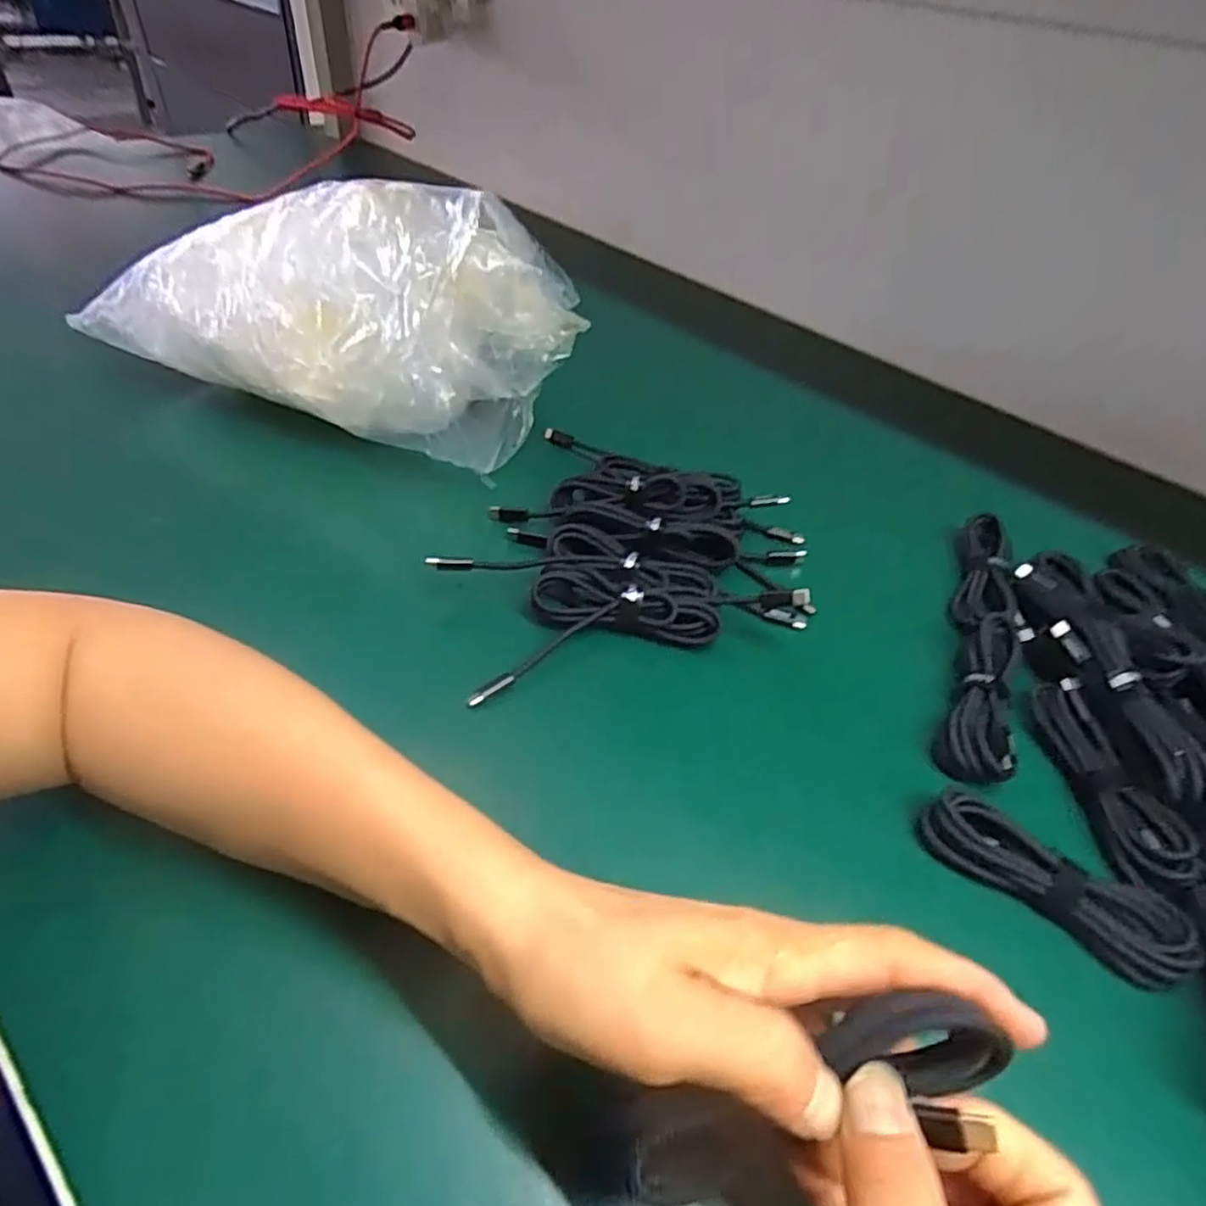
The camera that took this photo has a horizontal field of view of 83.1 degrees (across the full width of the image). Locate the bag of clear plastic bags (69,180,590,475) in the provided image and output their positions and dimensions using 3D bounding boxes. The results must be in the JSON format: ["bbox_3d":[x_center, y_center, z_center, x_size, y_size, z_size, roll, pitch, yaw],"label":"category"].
[{"bbox_3d":[-0.190,-0.207,0.480,0.342,0.146,0.138,17,46,9],"label":"bag of clear plastic bags"}]

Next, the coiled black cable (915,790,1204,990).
[{"bbox_3d":[0.201,0.123,0.305,0.111,0.018,0.037,29,49,19],"label":"coiled black cable"}]

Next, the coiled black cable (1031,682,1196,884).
[{"bbox_3d":[0.256,0.087,0.348,0.034,0.019,0.109,3,46,-5],"label":"coiled black cable"}]

